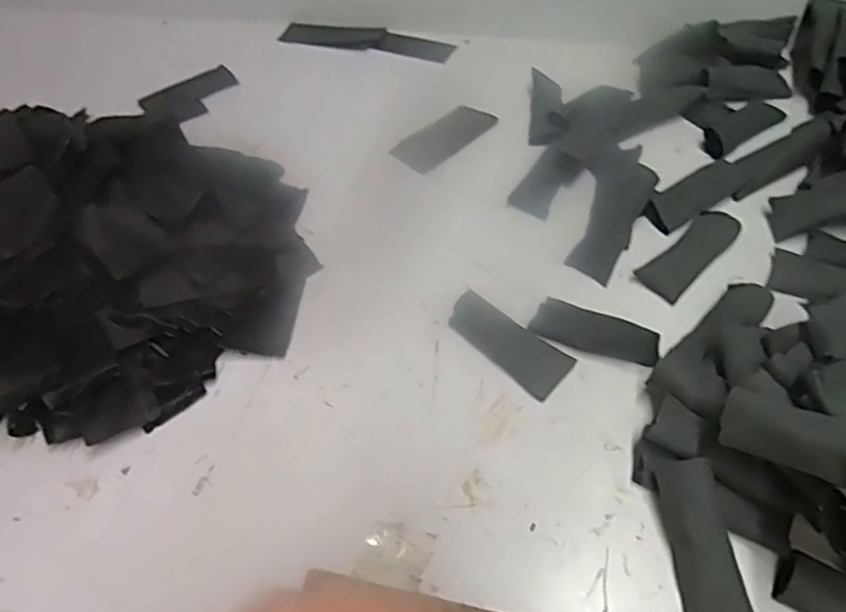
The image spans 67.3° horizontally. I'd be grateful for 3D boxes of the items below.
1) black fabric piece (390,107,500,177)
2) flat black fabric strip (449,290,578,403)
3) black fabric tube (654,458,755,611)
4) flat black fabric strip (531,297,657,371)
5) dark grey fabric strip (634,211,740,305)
[{"bbox_3d":[0.025,-0.186,0.694,0.118,0.004,0.056,-38,57,-22],"label":"black fabric piece"},{"bbox_3d":[0.066,0.031,0.512,0.104,0.009,0.041,33,82,26],"label":"flat black fabric strip"},{"bbox_3d":[0.173,0.149,0.393,0.038,0.018,0.104,-8,70,0],"label":"black fabric tube"},{"bbox_3d":[0.138,0.023,0.511,0.098,0.014,0.036,20,56,20],"label":"flat black fabric strip"},{"bbox_3d":[0.233,-0.046,0.554,0.102,0.018,0.036,-38,57,-22],"label":"dark grey fabric strip"}]

